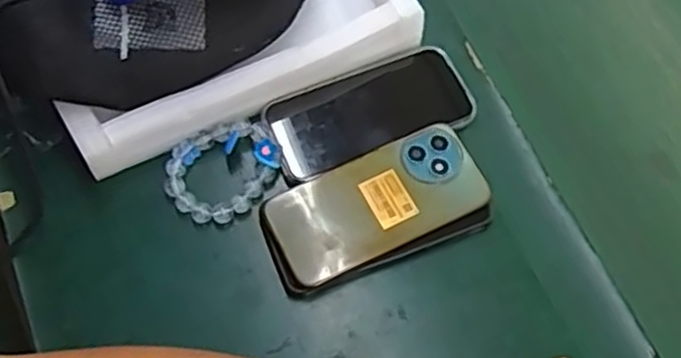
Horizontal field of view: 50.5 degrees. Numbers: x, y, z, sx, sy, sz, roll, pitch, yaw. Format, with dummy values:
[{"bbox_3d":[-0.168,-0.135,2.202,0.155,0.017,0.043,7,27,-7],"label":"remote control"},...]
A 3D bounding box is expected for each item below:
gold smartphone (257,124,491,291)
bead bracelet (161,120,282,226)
[{"bbox_3d":[0.028,0.016,0.528,0.157,0.004,0.074,-24,71,-13],"label":"gold smartphone"},{"bbox_3d":[-0.089,-0.006,0.544,0.085,0.020,0.068,-26,70,-14],"label":"bead bracelet"}]

